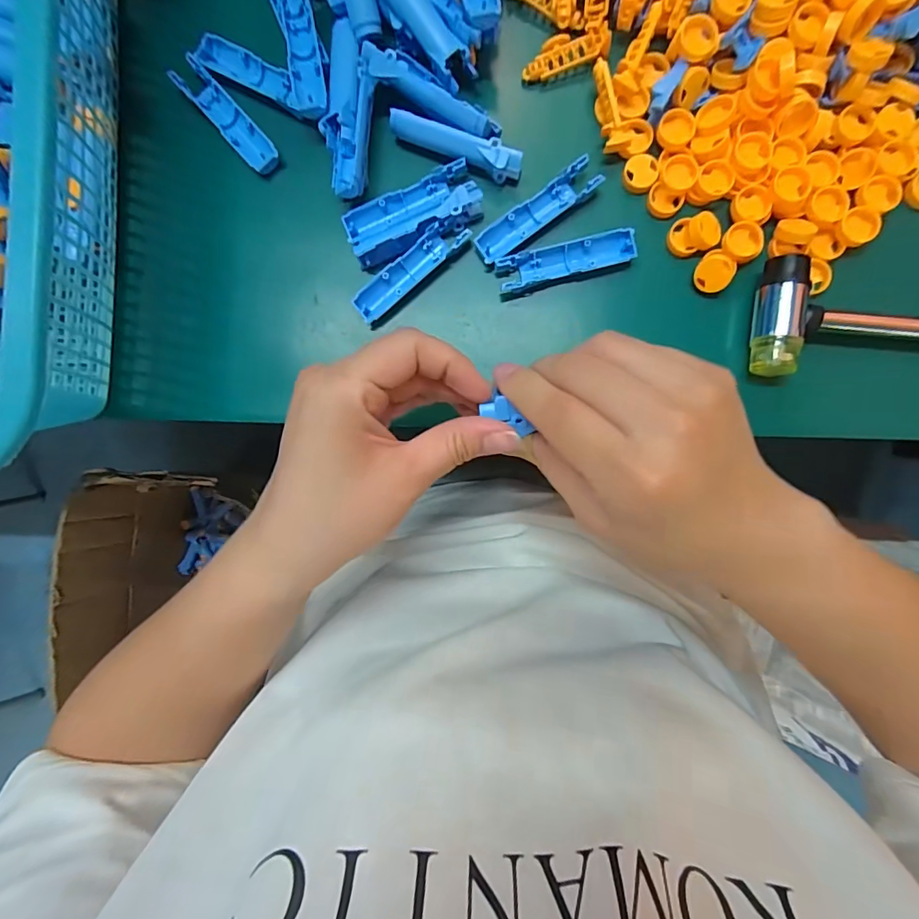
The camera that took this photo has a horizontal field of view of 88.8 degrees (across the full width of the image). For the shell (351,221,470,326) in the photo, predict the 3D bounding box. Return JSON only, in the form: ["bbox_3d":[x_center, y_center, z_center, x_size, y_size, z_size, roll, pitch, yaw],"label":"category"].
[{"bbox_3d":[-0.029,-0.111,0.273,0.076,0.007,0.018,-39,87,2],"label":"shell"}]

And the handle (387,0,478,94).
[{"bbox_3d":[-0.020,-0.244,0.257,0.019,0.016,0.075,-38,87,2],"label":"handle"}]

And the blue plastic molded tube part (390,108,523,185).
[{"bbox_3d":[-0.002,-0.178,0.267,0.077,0.013,0.013,21,90,3],"label":"blue plastic molded tube part"}]

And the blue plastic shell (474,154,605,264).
[{"bbox_3d":[0.044,-0.141,0.268,0.077,0.007,0.019,-34,88,2],"label":"blue plastic shell"}]

